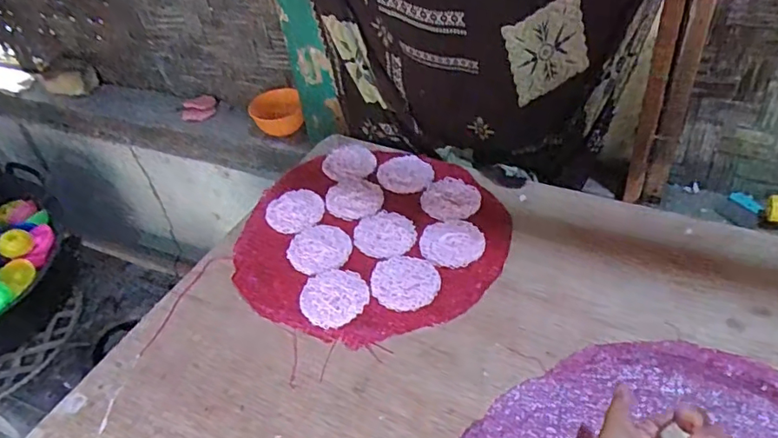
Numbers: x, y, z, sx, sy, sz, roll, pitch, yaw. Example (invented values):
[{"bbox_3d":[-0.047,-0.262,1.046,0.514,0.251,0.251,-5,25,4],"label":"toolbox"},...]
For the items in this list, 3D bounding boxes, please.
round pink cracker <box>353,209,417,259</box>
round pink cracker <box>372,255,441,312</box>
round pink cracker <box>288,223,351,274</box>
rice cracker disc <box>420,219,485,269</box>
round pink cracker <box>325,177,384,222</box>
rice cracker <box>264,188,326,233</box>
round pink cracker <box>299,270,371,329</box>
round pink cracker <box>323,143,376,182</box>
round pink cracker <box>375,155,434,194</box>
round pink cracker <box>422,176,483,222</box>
[{"bbox_3d":[-0.007,0.019,0.714,0.074,0.004,0.078,-4,43,4],"label":"round pink cracker"},{"bbox_3d":[0.020,0.071,0.653,0.075,0.004,0.077,-4,43,4],"label":"round pink cracker"},{"bbox_3d":[-0.086,0.035,0.702,0.075,0.004,0.083,-13,43,-6],"label":"round pink cracker"},{"bbox_3d":[0.077,0.028,0.691,0.075,0.004,0.079,-4,43,4],"label":"rice cracker disc"},{"bbox_3d":[-0.046,-0.029,0.766,0.075,0.004,0.080,-4,43,4],"label":"round pink cracker"},{"bbox_3d":[-0.127,-0.014,0.754,0.073,0.007,0.071,-4,43,4],"label":"rice cracker"},{"bbox_3d":[-0.062,0.086,0.642,0.075,0.006,0.073,-4,43,4],"label":"round pink cracker"},{"bbox_3d":[-0.059,-0.085,0.834,0.075,0.009,0.091,-12,43,-6],"label":"round pink cracker"},{"bbox_3d":[0.022,-0.064,0.801,0.071,0.009,0.082,-36,50,-27],"label":"round pink cracker"},{"bbox_3d":[0.082,-0.029,0.753,0.076,0.004,0.085,-6,43,2],"label":"round pink cracker"}]

